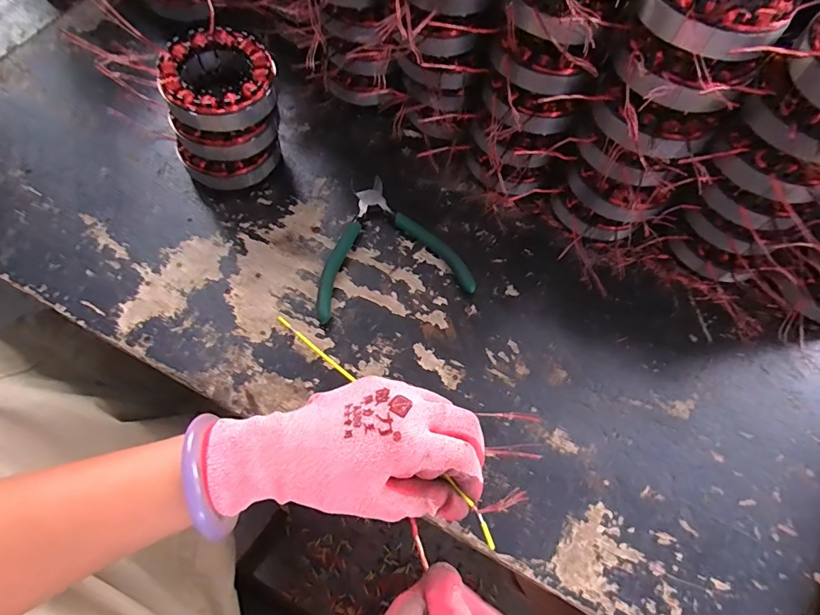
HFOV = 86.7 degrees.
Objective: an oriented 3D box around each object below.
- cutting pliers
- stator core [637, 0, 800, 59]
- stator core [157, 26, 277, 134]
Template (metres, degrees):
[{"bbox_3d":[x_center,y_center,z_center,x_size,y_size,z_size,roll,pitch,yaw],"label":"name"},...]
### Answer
[{"bbox_3d":[-0.025,-0.061,0.382,0.131,0.013,0.130,-13,68,-7],"label":"cutting pliers"},{"bbox_3d":[0.187,-0.188,0.267,0.083,0.025,0.090,27,69,9],"label":"stator core"},{"bbox_3d":[-0.152,-0.184,0.347,0.084,0.025,0.091,1,67,-2],"label":"stator core"}]

